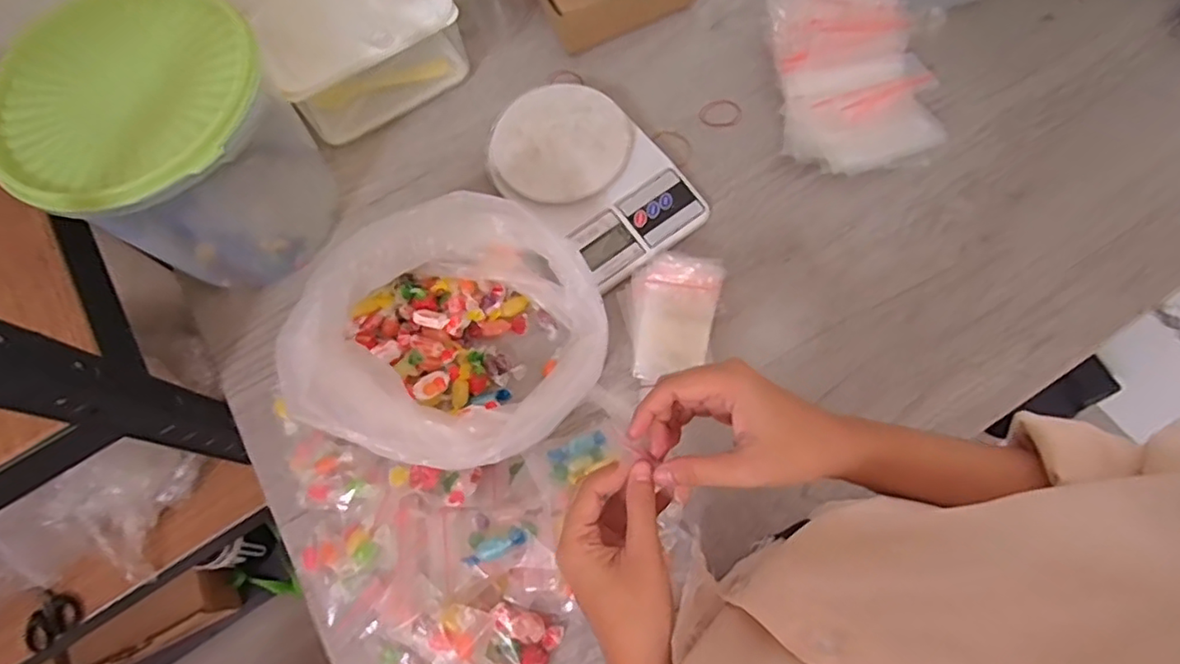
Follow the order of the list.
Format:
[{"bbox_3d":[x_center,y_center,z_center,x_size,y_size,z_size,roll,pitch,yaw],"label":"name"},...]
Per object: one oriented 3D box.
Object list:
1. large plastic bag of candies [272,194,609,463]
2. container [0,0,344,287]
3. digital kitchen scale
[{"bbox_3d":[-0.102,0.007,0.480,0.217,0.149,0.190,-3,69,3],"label":"large plastic bag of candies"},{"bbox_3d":[-0.351,-0.154,0.530,0.197,0.183,0.188,-1,70,4],"label":"container"},{"bbox_3d":[0.000,-0.150,0.585,0.135,0.030,0.203,-41,77,-12],"label":"digital kitchen scale"}]

